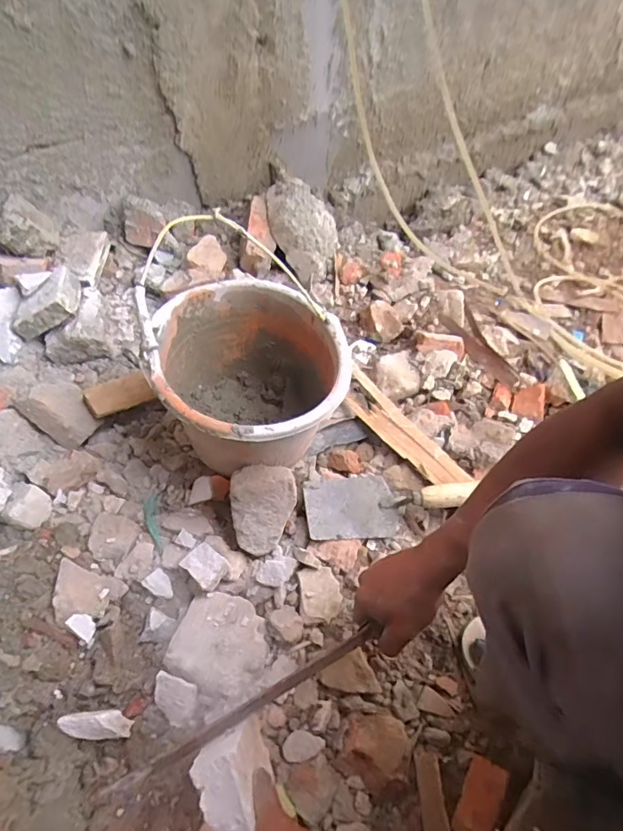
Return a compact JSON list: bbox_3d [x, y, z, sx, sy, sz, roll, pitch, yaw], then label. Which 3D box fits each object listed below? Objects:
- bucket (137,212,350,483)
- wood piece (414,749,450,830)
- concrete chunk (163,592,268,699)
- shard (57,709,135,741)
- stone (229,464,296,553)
[{"bbox_3d":[-0.084,-0.043,0.679,0.237,0.249,0.276,-38,64,-21],"label":"bucket"},{"bbox_3d":[0.132,0.432,0.513,0.032,0.013,0.120,-2,57,0],"label":"wood piece"},{"bbox_3d":[-0.105,0.266,0.568,0.106,0.027,0.104,12,42,-11],"label":"concrete chunk"},{"bbox_3d":[-0.234,0.336,0.520,0.069,0.034,0.026,-4,57,-1],"label":"shard"},{"bbox_3d":[-0.062,0.124,0.635,0.085,0.117,0.032,-4,14,-11],"label":"stone"}]

